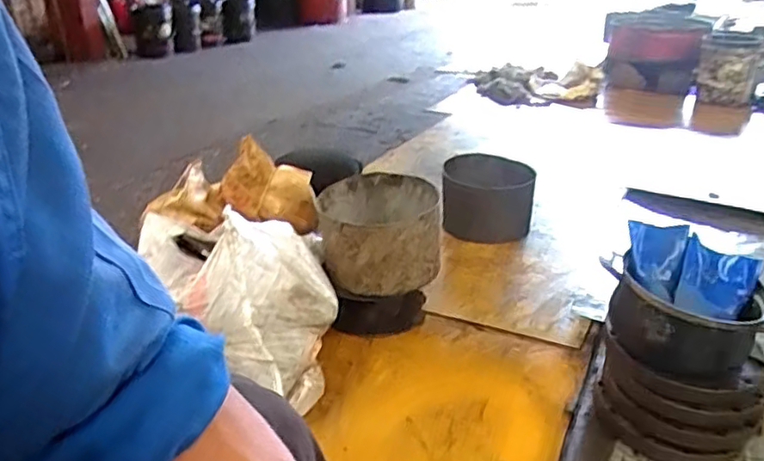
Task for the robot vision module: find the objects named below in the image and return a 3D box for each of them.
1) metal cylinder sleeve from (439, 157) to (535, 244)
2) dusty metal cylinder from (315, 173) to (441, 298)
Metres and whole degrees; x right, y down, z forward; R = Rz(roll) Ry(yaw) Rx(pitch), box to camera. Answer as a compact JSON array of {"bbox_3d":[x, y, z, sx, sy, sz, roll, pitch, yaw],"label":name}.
[{"bbox_3d":[0.331,-0.101,1.939,0.270,0.217,0.230,0,25,9],"label":"metal cylinder sleeve"},{"bbox_3d":[-0.011,0.000,1.493,0.280,0.189,0.317,-1,25,-2],"label":"dusty metal cylinder"}]

